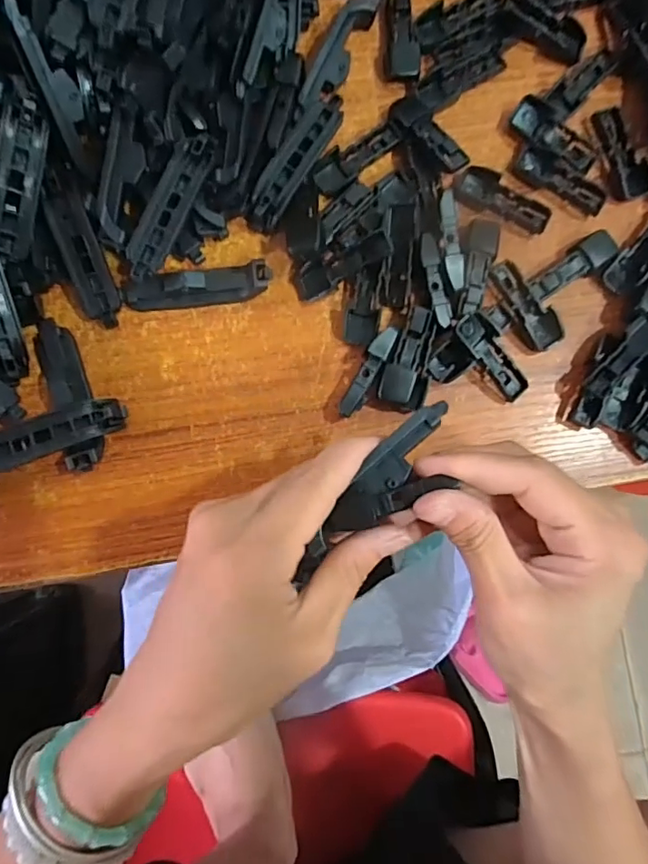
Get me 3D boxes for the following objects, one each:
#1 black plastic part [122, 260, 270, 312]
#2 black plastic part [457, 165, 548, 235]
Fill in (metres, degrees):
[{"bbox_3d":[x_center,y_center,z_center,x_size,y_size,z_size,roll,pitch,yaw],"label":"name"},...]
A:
[{"bbox_3d":[-0.063,-0.072,0.268,0.071,0.019,0.017,-6,86,-4],"label":"black plastic part"},{"bbox_3d":[0.096,-0.123,0.286,0.051,0.006,0.017,28,84,-1],"label":"black plastic part"}]

